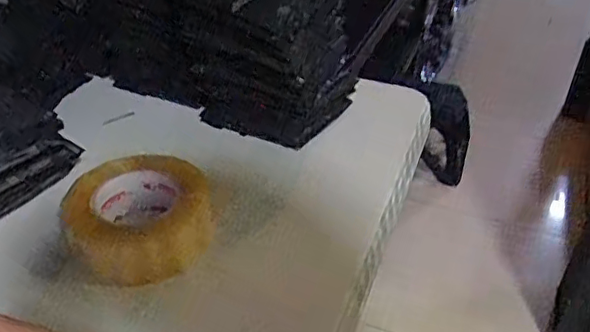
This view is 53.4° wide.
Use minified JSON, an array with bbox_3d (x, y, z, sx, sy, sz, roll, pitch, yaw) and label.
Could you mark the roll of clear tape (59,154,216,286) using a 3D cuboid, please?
[{"bbox_3d":[-0.145,0.046,0.549,0.123,0.057,0.125,1,36,-1],"label":"roll of clear tape"}]

